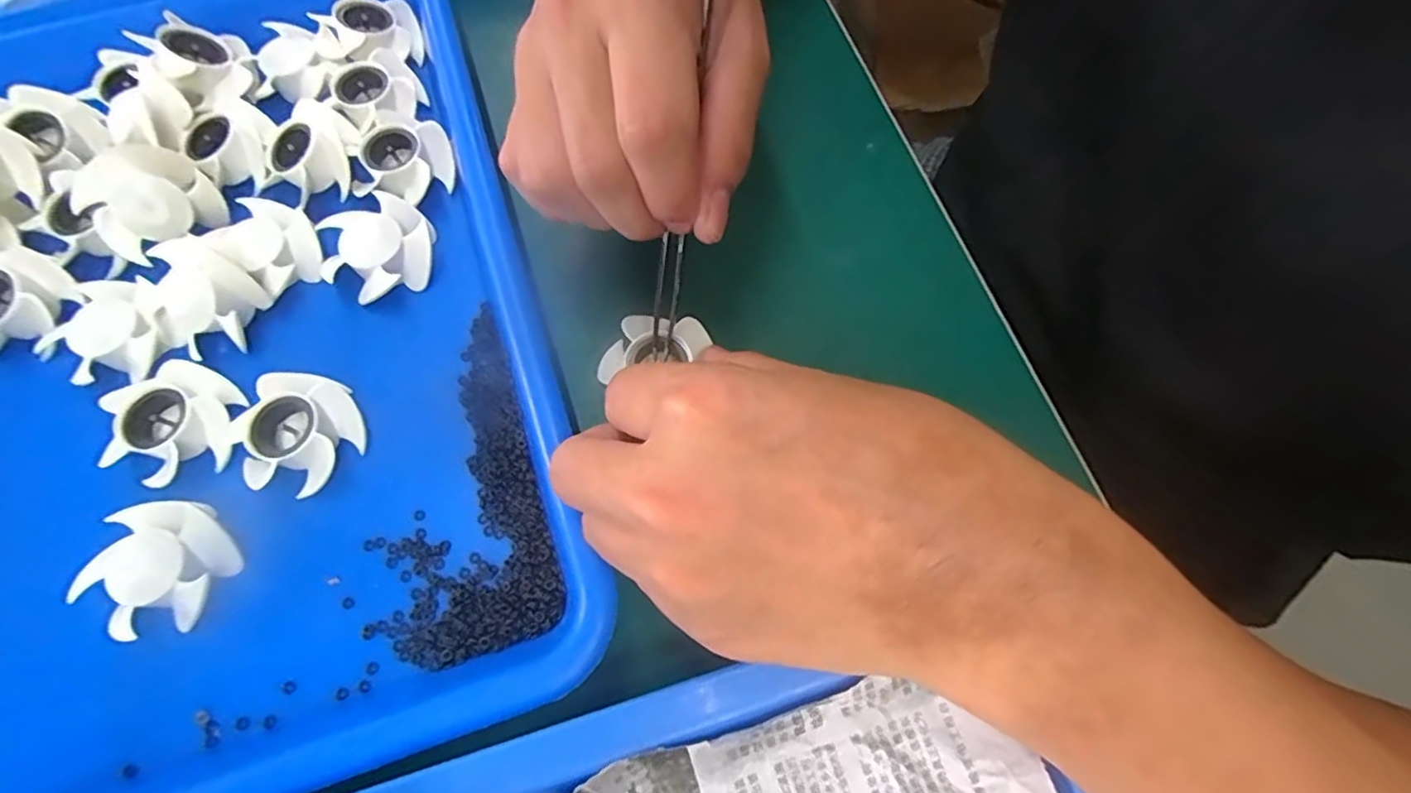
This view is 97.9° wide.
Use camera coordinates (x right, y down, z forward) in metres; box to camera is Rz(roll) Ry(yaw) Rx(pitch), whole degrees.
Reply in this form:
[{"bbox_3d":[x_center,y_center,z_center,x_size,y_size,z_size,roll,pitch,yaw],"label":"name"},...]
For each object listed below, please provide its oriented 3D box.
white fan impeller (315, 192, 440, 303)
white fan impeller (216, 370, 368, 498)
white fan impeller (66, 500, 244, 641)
[{"bbox_3d":[-0.133,-0.060,0.252,0.042,0.016,0.042,-1,71,1],"label":"white fan impeller"},{"bbox_3d":[-0.149,0.012,0.224,0.041,0.018,0.042,-1,71,1],"label":"white fan impeller"},{"bbox_3d":[-0.186,0.059,0.211,0.042,0.018,0.043,-10,71,-2],"label":"white fan impeller"}]

